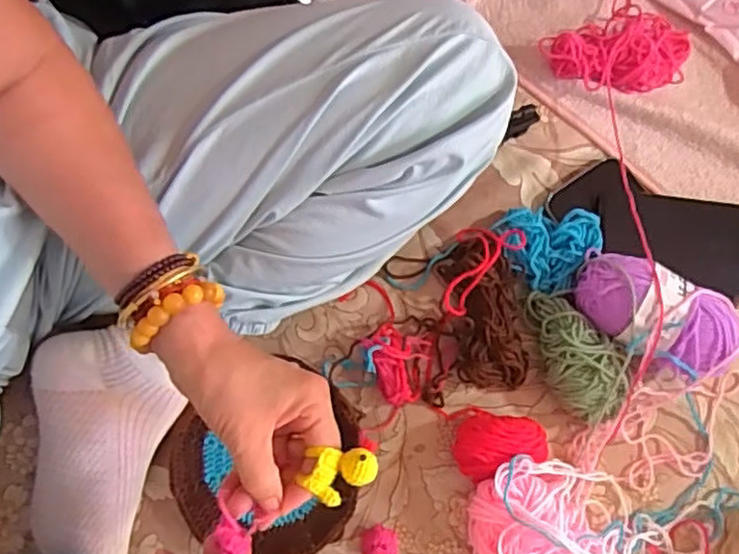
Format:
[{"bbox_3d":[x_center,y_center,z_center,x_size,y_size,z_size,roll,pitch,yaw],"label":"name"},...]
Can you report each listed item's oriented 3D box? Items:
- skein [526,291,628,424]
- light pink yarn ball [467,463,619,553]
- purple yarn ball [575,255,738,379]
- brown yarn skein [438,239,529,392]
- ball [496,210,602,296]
[{"bbox_3d":[0.156,0.058,0.487,0.049,0.043,0.099,-12,78,-2],"label":"skein"},{"bbox_3d":[0.125,0.182,0.456,0.115,0.055,0.089,18,79,4],"label":"light pink yarn ball"},{"bbox_3d":[0.206,0.030,0.481,0.116,0.060,0.068,25,81,4],"label":"purple yarn ball"},{"bbox_3d":[0.089,0.027,0.498,0.056,0.035,0.113,-7,78,-1],"label":"brown yarn skein"},{"bbox_3d":[0.135,-0.028,0.511,0.070,0.029,0.069,0,78,0],"label":"ball"}]

